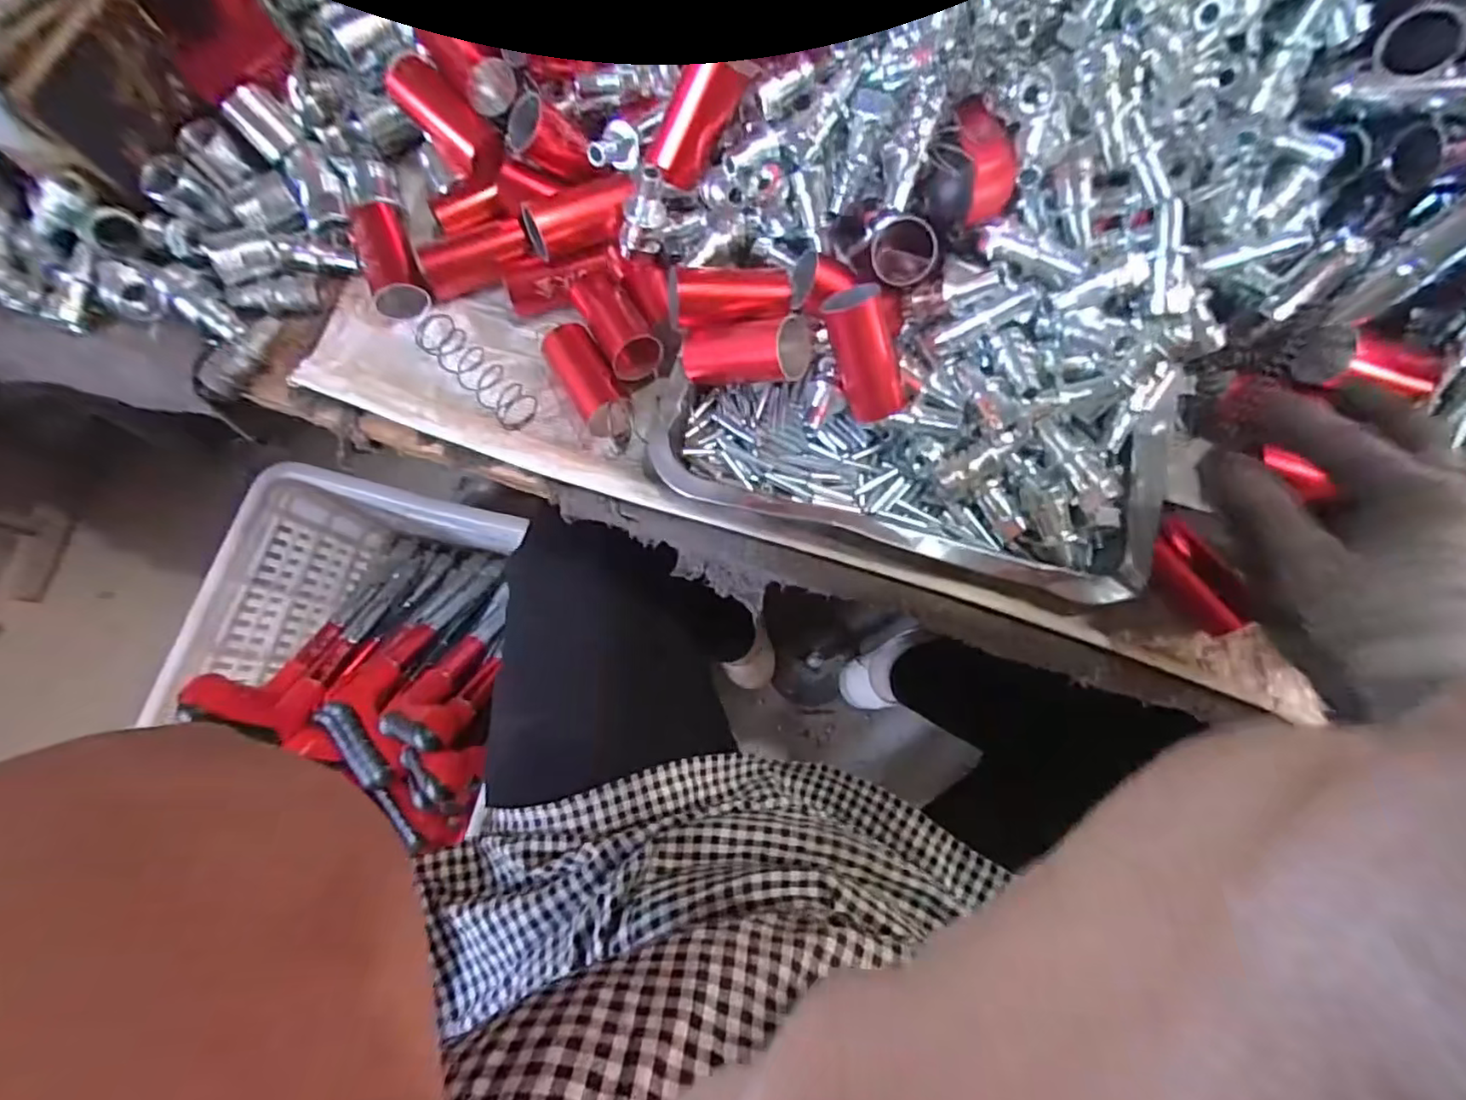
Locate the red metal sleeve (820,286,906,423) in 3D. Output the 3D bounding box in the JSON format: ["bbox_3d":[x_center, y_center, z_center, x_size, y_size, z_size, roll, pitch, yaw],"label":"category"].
[{"bbox_3d":[0.067,-0.097,0.315,0.028,0.023,0.063,-24,113,-5],"label":"red metal sleeve"}]

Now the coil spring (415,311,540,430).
[{"bbox_3d":[-0.146,-0.102,0.356,0.080,0.019,0.023,42,80,11],"label":"coil spring"}]

